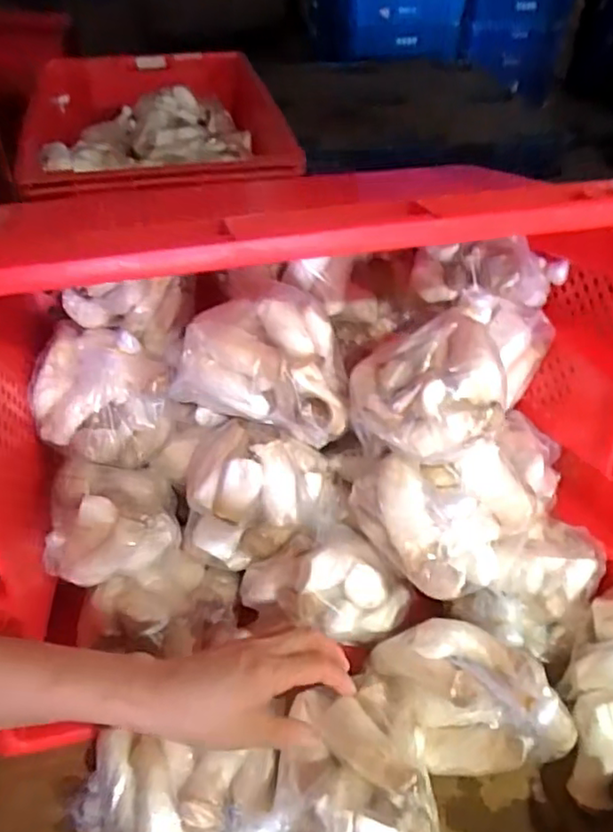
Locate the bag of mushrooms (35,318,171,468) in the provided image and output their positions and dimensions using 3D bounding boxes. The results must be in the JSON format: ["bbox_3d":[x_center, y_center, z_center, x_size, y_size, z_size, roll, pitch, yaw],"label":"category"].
[{"bbox_3d":[-0.198,-0.020,0.615,0.124,0.113,0.102,-17,47,-18],"label":"bag of mushrooms"}]

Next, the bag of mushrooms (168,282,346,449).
[{"bbox_3d":[-0.035,-0.050,0.577,0.152,0.101,0.107,14,45,12],"label":"bag of mushrooms"}]

